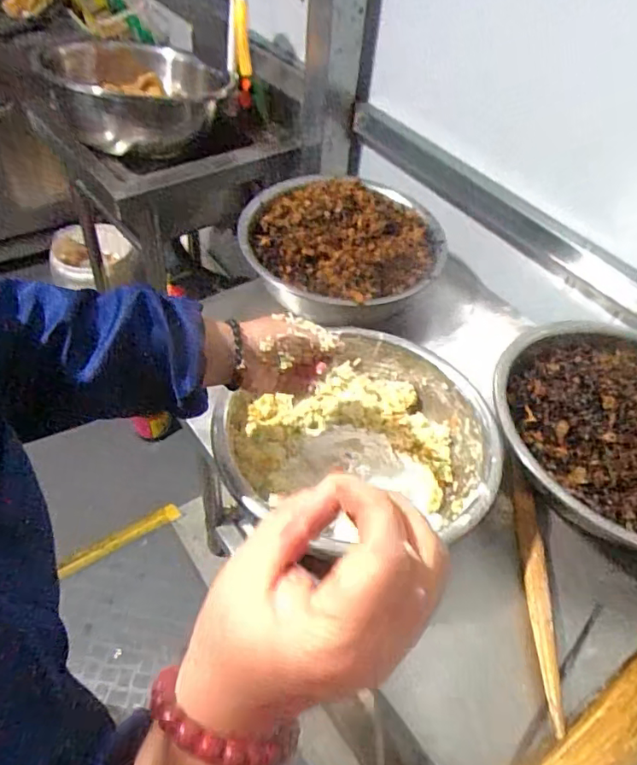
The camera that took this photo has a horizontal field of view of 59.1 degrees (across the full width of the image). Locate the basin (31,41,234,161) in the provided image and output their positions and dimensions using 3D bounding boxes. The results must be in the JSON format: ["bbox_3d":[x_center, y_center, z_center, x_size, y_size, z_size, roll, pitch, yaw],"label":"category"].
[{"bbox_3d":[-0.444,-0.729,1.388,0.422,0.142,0.446,-7,49,-12],"label":"basin"}]

